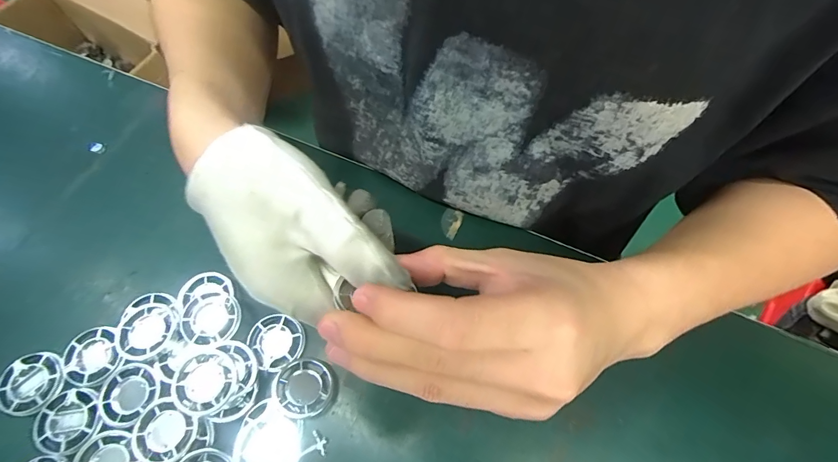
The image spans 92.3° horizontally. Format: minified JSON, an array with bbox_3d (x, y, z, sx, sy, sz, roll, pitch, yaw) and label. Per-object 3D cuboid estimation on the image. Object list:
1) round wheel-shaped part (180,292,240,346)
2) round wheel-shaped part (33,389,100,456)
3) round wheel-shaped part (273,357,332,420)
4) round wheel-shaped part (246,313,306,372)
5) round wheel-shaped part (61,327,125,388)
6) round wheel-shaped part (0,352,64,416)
[{"bbox_3d":[-0.146,0.060,0.278,0.041,0.004,0.035,6,67,1],"label":"round wheel-shaped part"},{"bbox_3d":[-0.228,0.122,0.259,0.038,0.004,0.037,5,67,1],"label":"round wheel-shaped part"},{"bbox_3d":[-0.078,0.105,0.270,0.038,0.007,0.037,1,67,-1],"label":"round wheel-shaped part"},{"bbox_3d":[-0.101,0.078,0.282,0.040,0.008,0.036,20,68,7],"label":"round wheel-shaped part"},{"bbox_3d":[-0.223,0.086,0.278,0.037,0.006,0.038,1,67,-1],"label":"round wheel-shaped part"},{"bbox_3d":[-0.260,0.102,0.269,0.041,0.006,0.038,1,67,-1],"label":"round wheel-shaped part"}]

